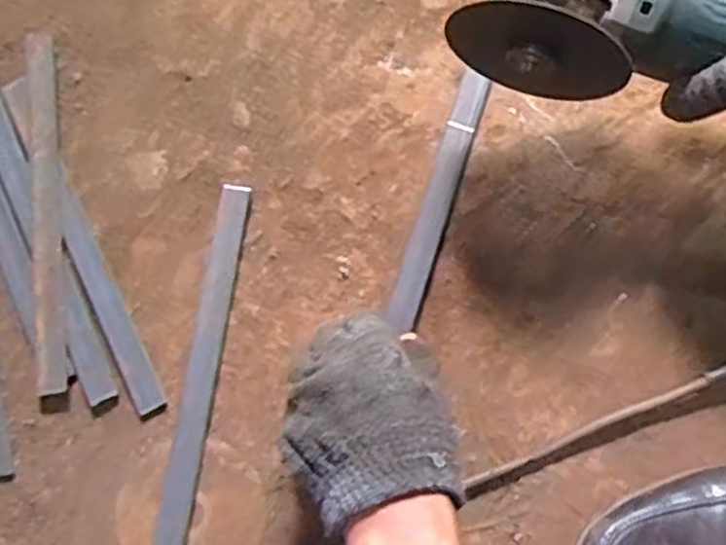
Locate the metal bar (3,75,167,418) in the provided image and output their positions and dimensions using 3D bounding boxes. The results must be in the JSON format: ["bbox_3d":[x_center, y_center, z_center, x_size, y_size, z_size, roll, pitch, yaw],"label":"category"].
[{"bbox_3d":[-0.183,-0.022,0.487,0.019,0.004,0.242,-26,80,-4],"label":"metal bar"}]

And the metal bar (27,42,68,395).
[{"bbox_3d":[-0.207,-0.043,0.491,0.019,0.004,0.240,-6,79,0],"label":"metal bar"}]

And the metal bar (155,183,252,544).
[{"bbox_3d":[-0.102,0.066,0.469,0.020,0.004,0.249,8,80,3],"label":"metal bar"}]

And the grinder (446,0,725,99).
[{"bbox_3d":[0.185,-0.120,0.421,0.263,0.094,0.079,16,78,2],"label":"grinder"}]

